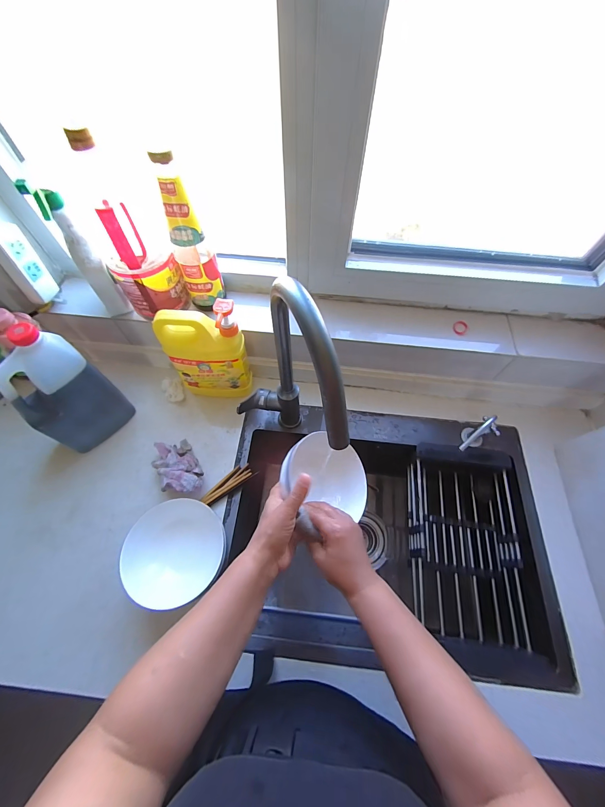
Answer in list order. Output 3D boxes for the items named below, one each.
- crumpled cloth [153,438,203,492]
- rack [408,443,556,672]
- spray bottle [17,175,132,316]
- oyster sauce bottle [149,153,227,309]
[{"bbox_3d":[-0.233,0.122,0.580,0.071,0.058,0.120,-29,67,-15],"label":"crumpled cloth"},{"bbox_3d":[0.314,0.270,0.592,0.199,0.091,0.354,7,63,3],"label":"rack"},{"bbox_3d":[-0.361,-0.245,0.509,0.046,0.221,0.060,-31,67,-15],"label":"spray bottle"},{"bbox_3d":[-0.189,-0.271,0.521,0.067,0.217,0.078,-18,65,-10],"label":"oyster sauce bottle"}]

